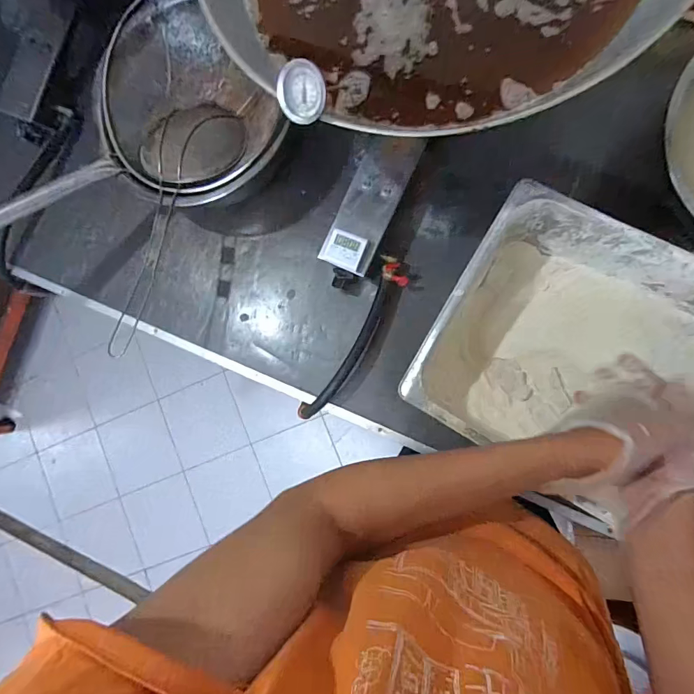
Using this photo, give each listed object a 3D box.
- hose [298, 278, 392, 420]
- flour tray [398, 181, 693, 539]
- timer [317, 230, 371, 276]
[{"bbox_3d":[0.007,0.010,0.681,0.040,0.048,0.262,34,94,9],"label":"hose"},{"bbox_3d":[0.374,0.055,0.552,0.516,0.151,0.324,33,94,9],"label":"flour tray"},{"bbox_3d":[-0.002,-0.149,0.629,0.072,0.020,0.051,23,92,9],"label":"timer"}]

